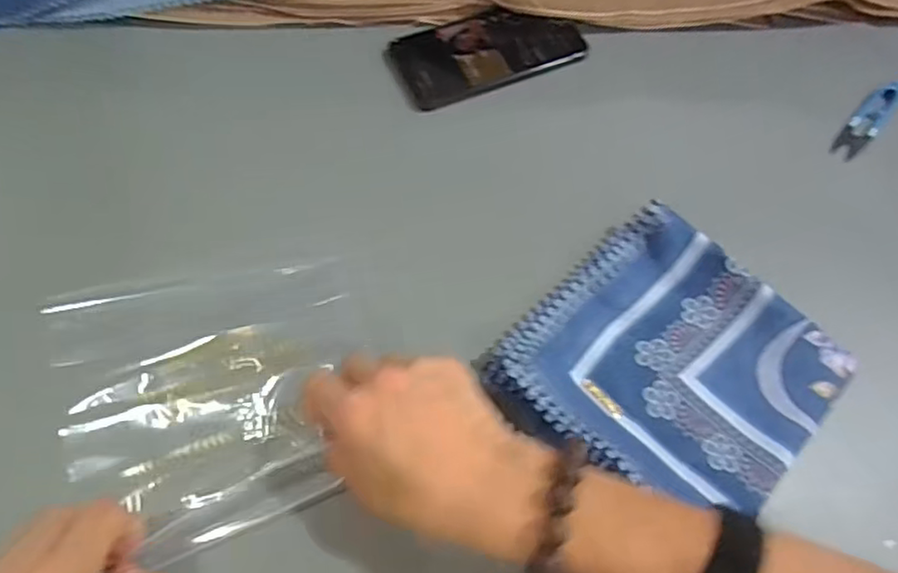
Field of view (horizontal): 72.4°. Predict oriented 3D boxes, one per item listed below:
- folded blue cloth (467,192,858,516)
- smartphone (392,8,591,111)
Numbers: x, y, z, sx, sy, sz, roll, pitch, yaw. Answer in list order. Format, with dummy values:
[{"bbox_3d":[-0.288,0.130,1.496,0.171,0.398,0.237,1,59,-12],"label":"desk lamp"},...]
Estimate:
[{"bbox_3d":[0.145,0.053,0.405,0.182,0.026,0.180,42,69,15],"label":"folded blue cloth"},{"bbox_3d":[0.034,-0.206,0.533,0.162,0.014,0.078,-21,72,-11],"label":"smartphone"}]

